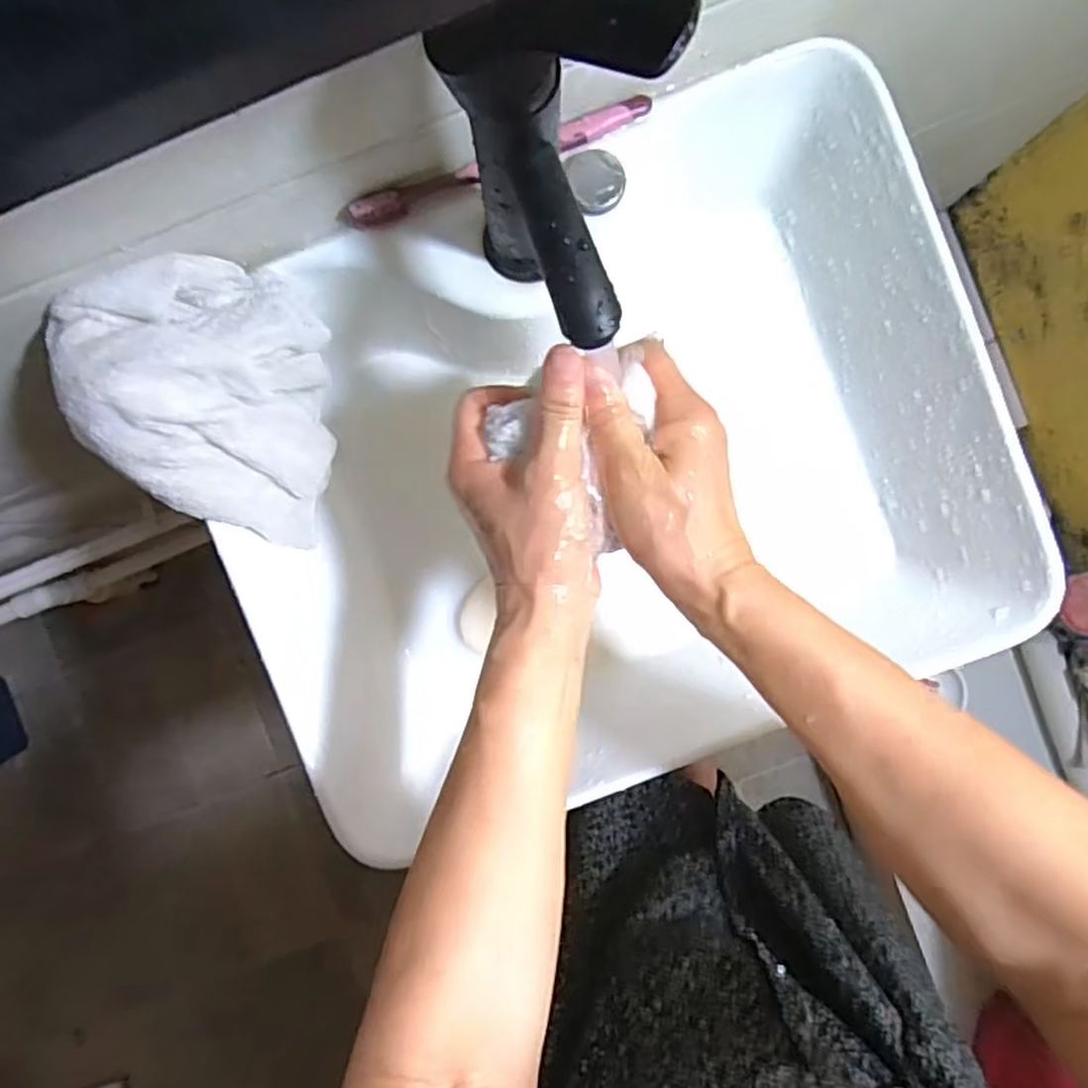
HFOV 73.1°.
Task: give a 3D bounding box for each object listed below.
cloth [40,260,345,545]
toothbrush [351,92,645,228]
[{"bbox_3d":[-0.197,-0.081,0.431,0.153,0.050,0.160,3,101,-34],"label":"cloth"},{"bbox_3d":[-0.024,-0.222,0.425,0.186,0.016,0.016,-21,90,0],"label":"toothbrush"}]

